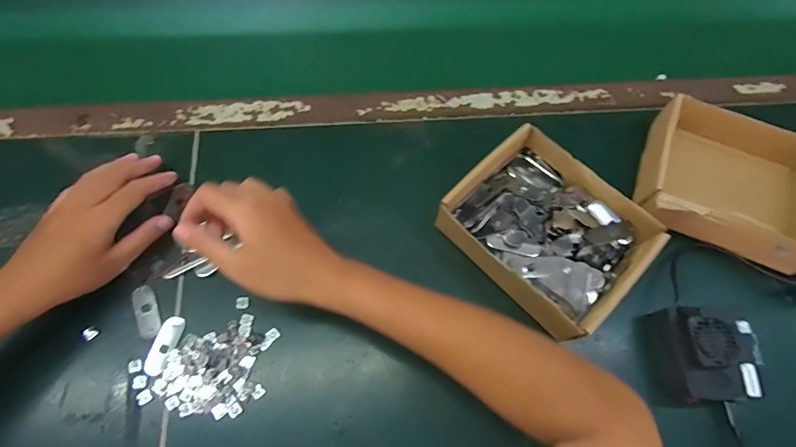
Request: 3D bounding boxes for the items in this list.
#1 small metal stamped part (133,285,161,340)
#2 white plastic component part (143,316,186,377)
[{"bbox_3d":[-0.228,0.080,0.389,0.020,0.004,0.050,-25,69,-13],"label":"small metal stamped part"},{"bbox_3d":[-0.204,0.106,0.376,0.019,0.004,0.051,16,66,5],"label":"white plastic component part"}]

